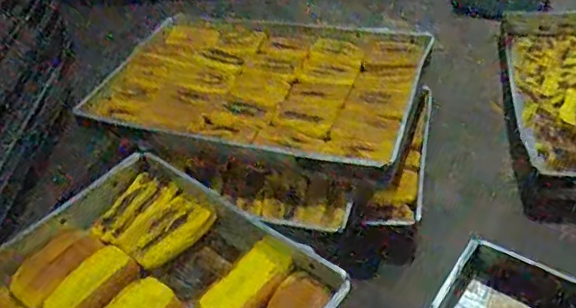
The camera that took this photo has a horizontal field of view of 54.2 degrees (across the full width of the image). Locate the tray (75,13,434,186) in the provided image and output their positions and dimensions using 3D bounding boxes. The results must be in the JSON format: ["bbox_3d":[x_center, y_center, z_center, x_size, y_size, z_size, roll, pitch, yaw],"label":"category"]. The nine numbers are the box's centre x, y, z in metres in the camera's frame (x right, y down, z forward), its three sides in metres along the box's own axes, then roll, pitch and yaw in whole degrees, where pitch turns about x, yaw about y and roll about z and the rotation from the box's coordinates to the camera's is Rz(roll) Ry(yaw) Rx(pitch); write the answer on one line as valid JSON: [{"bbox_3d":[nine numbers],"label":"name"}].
[{"bbox_3d":[-0.049,-0.140,1.078,0.590,0.060,0.441,10,40,20],"label":"tray"}]

